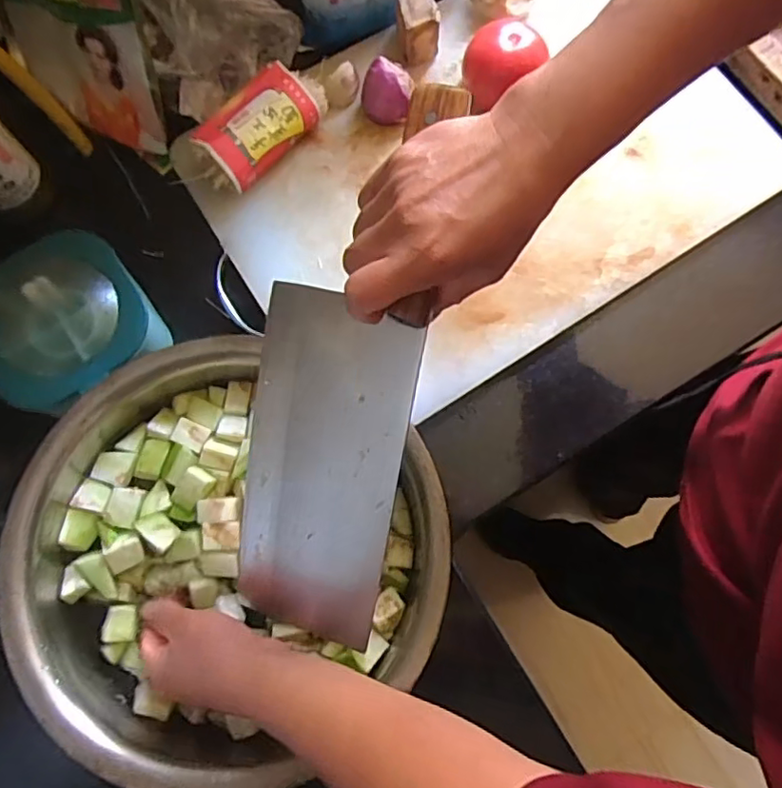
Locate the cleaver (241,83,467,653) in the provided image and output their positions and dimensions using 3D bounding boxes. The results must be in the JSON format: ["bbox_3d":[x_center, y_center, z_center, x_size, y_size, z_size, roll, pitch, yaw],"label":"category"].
[{"bbox_3d":[-0.028,-0.009,0.382,0.110,0.029,0.342,18,103,21],"label":"cleaver"}]

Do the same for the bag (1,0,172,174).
[{"bbox_3d":[-0.272,-0.301,0.495,0.162,0.204,0.024,27,59,11],"label":"bag"}]

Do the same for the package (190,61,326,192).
[{"bbox_3d":[-0.117,-0.238,0.534,0.062,0.042,0.135,38,78,9],"label":"package"}]

